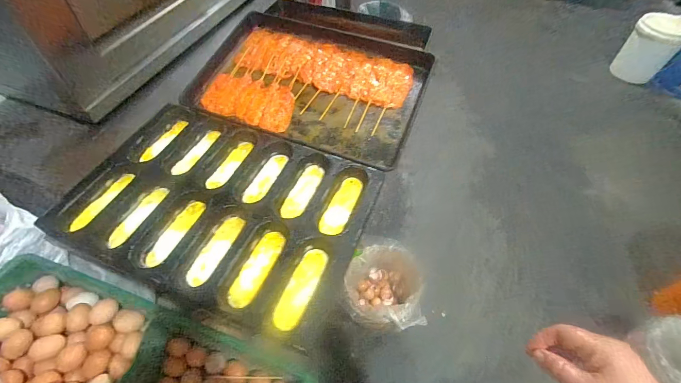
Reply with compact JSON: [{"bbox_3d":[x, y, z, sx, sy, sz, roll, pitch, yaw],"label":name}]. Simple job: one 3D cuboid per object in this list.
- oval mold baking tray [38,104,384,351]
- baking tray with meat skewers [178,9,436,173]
[{"bbox_3d":[-0.253,0.024,0.704,0.612,0.048,0.429,20,55,12],"label":"oval mold baking tray"},{"bbox_3d":[-0.093,-0.315,0.924,0.627,0.037,0.438,19,67,12],"label":"baking tray with meat skewers"}]

